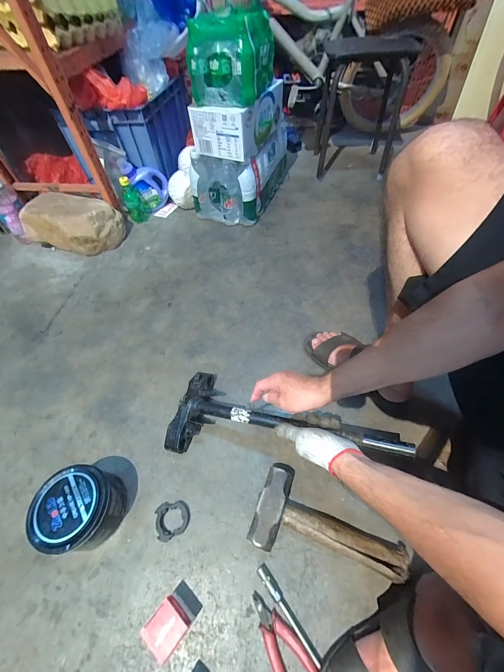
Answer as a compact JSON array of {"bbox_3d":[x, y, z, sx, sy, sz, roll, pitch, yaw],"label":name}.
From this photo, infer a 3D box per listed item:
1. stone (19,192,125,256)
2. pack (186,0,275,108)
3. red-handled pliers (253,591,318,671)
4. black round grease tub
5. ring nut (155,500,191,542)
[{"bbox_3d":[-0.634,-0.406,0.989,0.309,0.142,0.201,16,57,16],"label":"stone"},{"bbox_3d":[-0.056,-0.773,0.762,0.184,0.162,0.213,13,57,12],"label":"pack"},{"bbox_3d":[0.039,0.454,0.410,0.054,0.009,0.120,-34,58,-18],"label":"red-handled pliers"},{"bbox_3d":[-0.301,0.305,0.489,0.115,0.098,0.120,-2,54,3],"label":"black round grease tub"},{"bbox_3d":[-0.144,0.334,0.505,0.061,0.008,0.058,-18,55,-8],"label":"ring nut"}]

